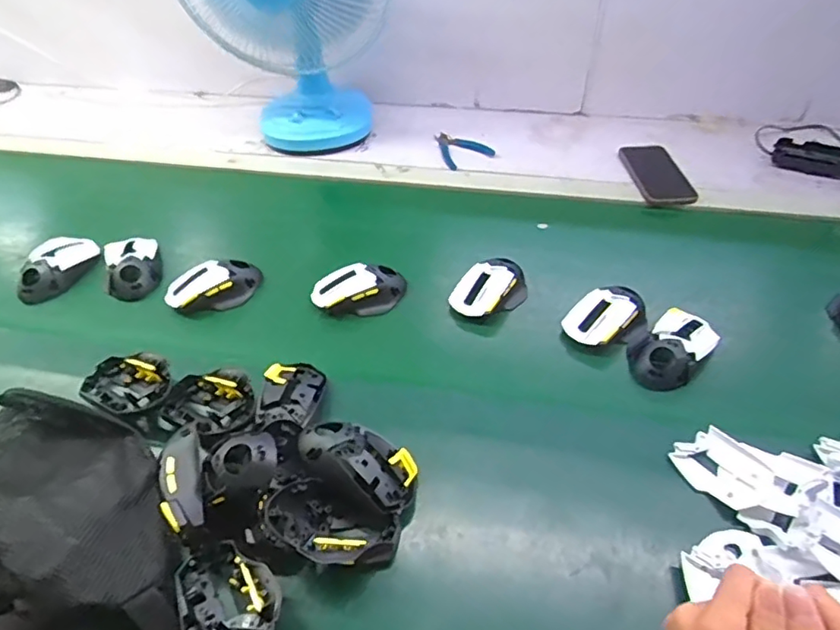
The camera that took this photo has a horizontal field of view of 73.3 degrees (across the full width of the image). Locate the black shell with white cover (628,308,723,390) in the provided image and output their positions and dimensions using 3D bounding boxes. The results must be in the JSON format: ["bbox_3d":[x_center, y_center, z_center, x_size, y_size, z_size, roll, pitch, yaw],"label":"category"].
[{"bbox_3d":[0.287,0.039,0.644,0.114,0.050,0.072,-34,53,-27],"label":"black shell with white cover"}]

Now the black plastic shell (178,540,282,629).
[{"bbox_3d":[-0.152,0.243,0.463,0.076,0.035,0.110,-17,47,-13],"label":"black plastic shell"}]

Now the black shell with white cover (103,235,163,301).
[{"bbox_3d":[-0.388,-0.065,0.762,0.069,0.044,0.096,-16,47,-12],"label":"black shell with white cover"}]

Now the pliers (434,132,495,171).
[{"bbox_3d":[0.067,-0.296,0.989,0.085,0.013,0.110,-23,49,-18],"label":"pliers"}]

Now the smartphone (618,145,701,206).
[{"bbox_3d":[0.379,-0.231,0.907,0.079,0.013,0.178,-3,45,0],"label":"smartphone"}]

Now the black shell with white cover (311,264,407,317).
[{"bbox_3d":[-0.077,-0.029,0.718,0.115,0.040,0.060,-4,45,-1],"label":"black shell with white cover"}]

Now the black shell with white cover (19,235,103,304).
[{"bbox_3d":[-0.494,-0.068,0.764,0.076,0.039,0.116,29,54,28],"label":"black shell with white cover"}]

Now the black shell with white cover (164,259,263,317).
[{"bbox_3d":[-0.267,-0.038,0.732,0.120,0.037,0.059,-15,47,-12],"label":"black shell with white cover"}]

